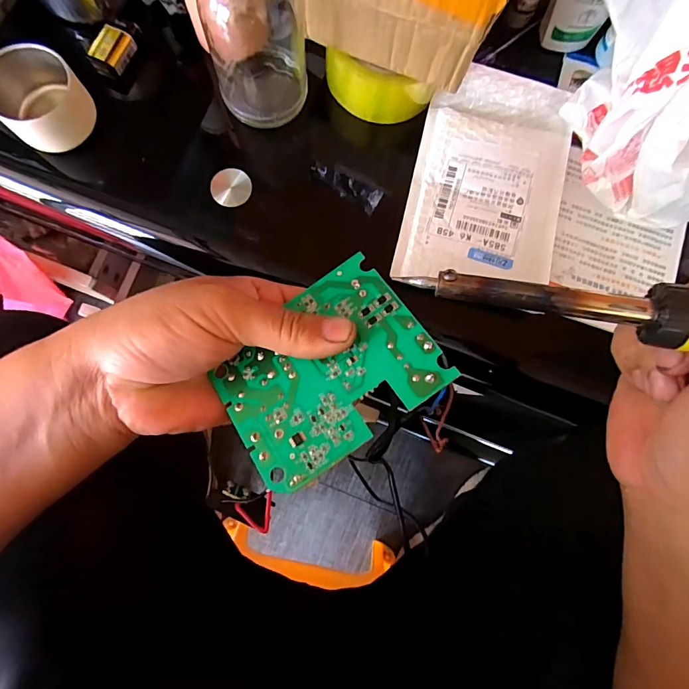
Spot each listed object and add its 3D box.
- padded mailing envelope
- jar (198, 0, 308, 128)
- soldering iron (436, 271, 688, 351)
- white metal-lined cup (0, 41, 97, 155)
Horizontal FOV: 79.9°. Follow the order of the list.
[{"bbox_3d":[0.122,-0.138,0.349,0.124,0.017,0.190,13,81,0],"label":"padded mailing envelope"},{"bbox_3d":[-0.066,-0.229,0.308,0.071,0.126,0.067,-9,82,-3],"label":"jar"},{"bbox_3d":[0.143,-0.009,0.158,0.207,0.022,0.023,10,81,9],"label":"soldering iron"},{"bbox_3d":[-0.241,-0.193,0.331,0.062,0.050,0.063,0,81,-2],"label":"white metal-lined cup"}]

